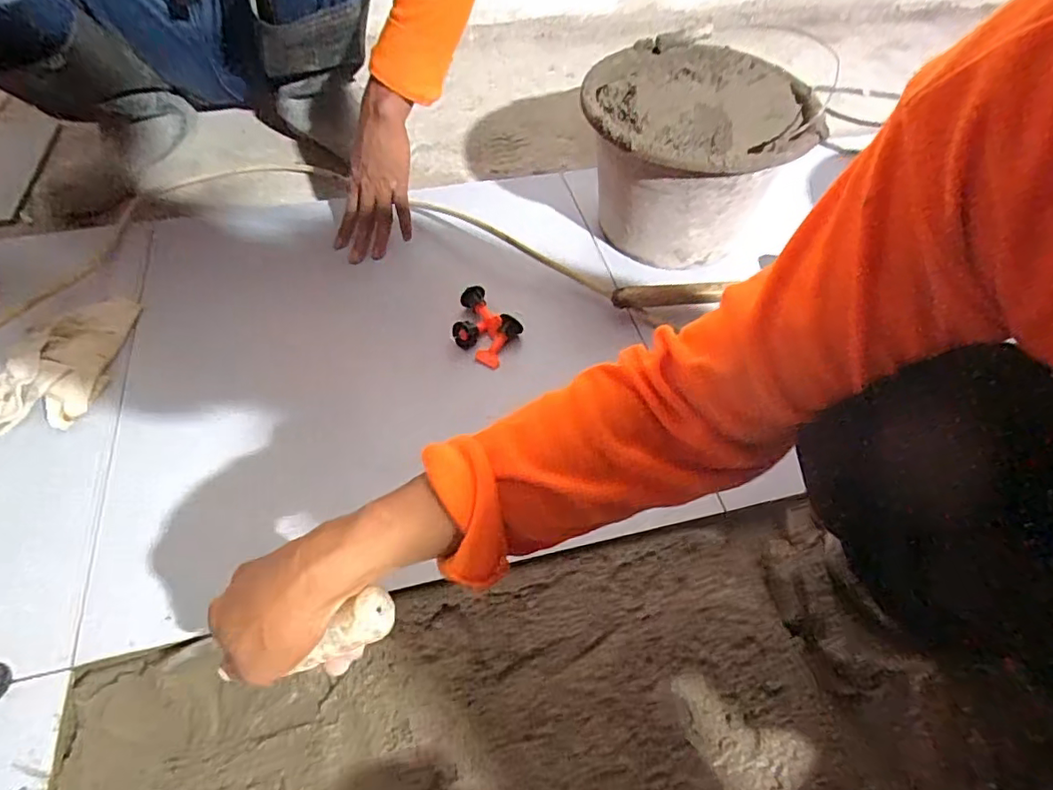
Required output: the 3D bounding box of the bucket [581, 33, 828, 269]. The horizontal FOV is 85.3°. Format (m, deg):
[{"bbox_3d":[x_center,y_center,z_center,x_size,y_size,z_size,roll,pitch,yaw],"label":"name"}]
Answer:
[{"bbox_3d":[0.204,-0.311,0.750,0.257,0.182,0.254,2,56,-2],"label":"bucket"}]

